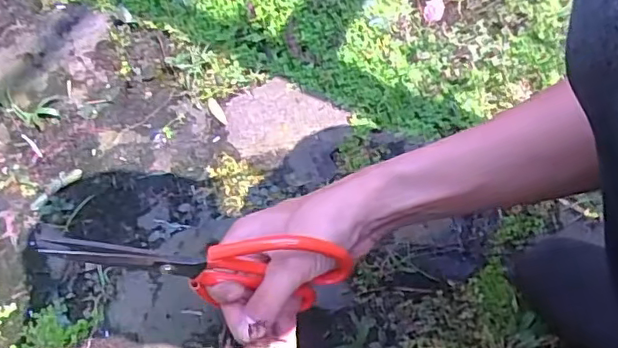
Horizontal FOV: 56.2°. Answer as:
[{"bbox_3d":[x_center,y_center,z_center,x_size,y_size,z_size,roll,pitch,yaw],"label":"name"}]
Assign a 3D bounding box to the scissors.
[{"bbox_3d":[-0.071,0.063,0.378,0.196,0.087,0.019,7,61,-15],"label":"scissors"}]

